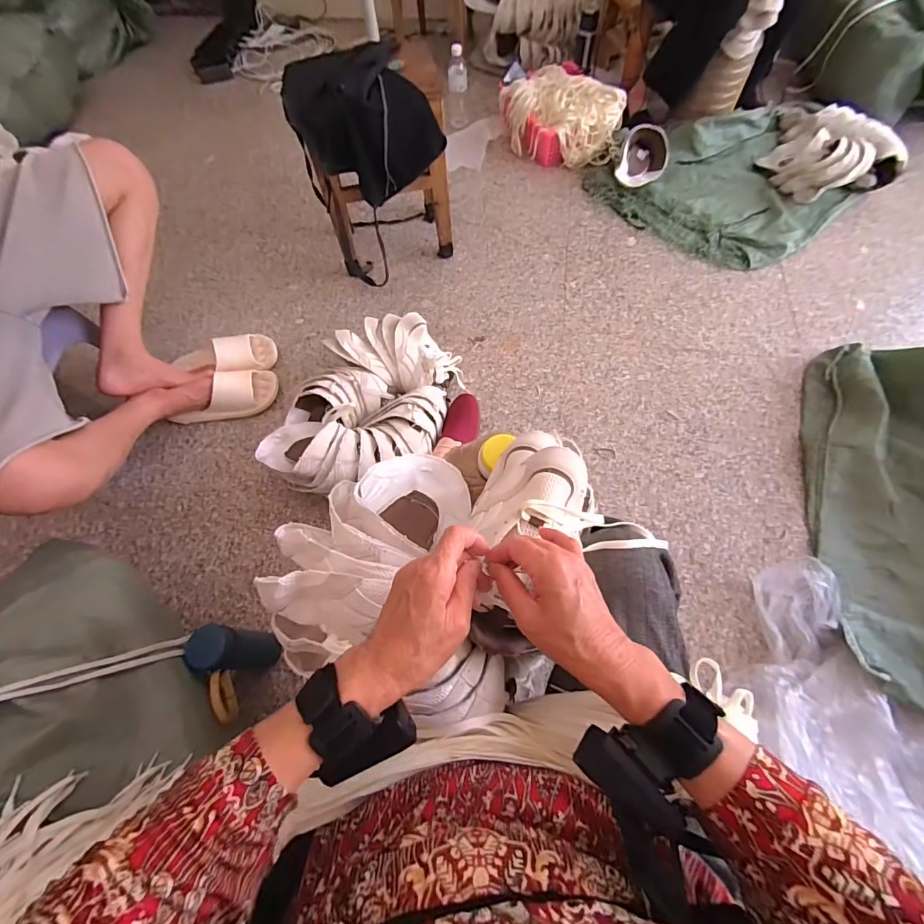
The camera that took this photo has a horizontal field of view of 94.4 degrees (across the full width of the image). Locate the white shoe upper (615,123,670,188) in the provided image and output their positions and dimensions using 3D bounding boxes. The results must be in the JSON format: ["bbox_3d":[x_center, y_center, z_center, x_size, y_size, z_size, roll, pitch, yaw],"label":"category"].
[{"bbox_3d":[0.558,-0.931,1.313,0.145,0.086,0.179,18,68,9],"label":"white shoe upper"}]

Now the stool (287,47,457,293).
[{"bbox_3d":[-0.198,-0.715,1.058,0.319,0.438,0.279,-9,66,-3],"label":"stool"}]

